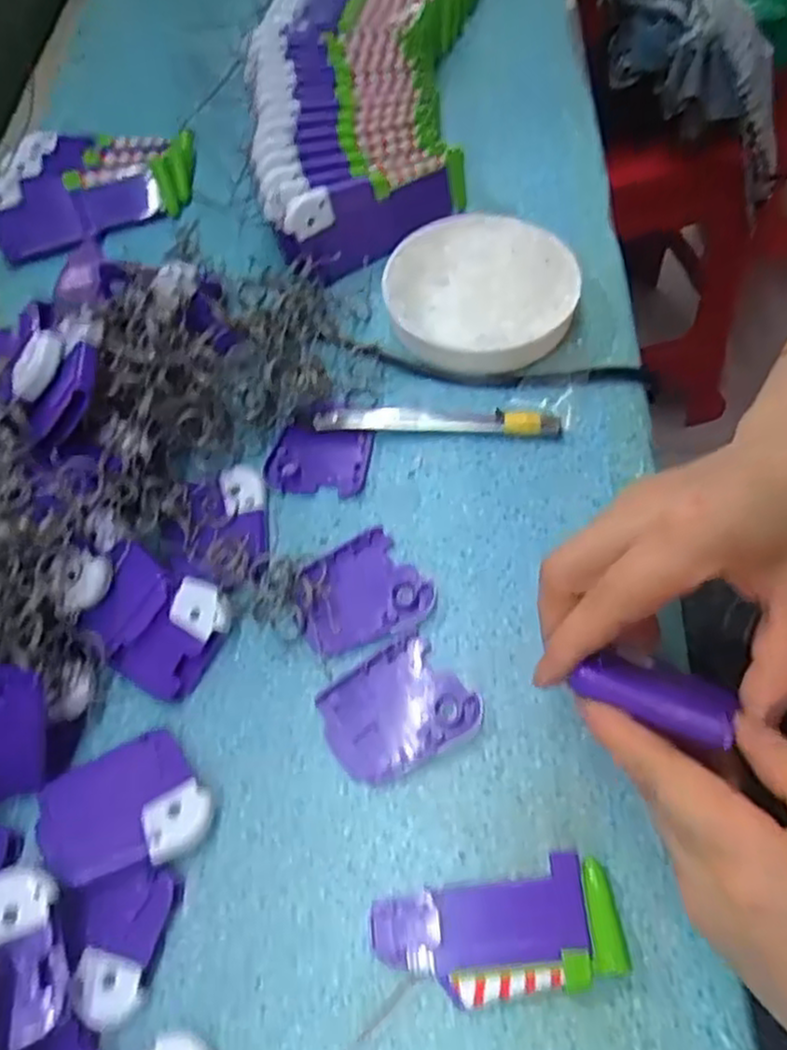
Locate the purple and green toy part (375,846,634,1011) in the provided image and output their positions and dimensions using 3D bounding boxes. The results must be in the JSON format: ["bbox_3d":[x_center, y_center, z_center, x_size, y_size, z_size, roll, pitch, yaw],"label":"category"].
[{"bbox_3d":[0.038,0.151,0.270,0.088,0.012,0.042,-14,60,-2],"label":"purple and green toy part"}]

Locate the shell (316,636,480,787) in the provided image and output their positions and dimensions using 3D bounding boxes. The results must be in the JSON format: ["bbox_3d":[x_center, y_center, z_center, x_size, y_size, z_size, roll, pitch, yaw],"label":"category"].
[{"bbox_3d":[0.001,0.080,0.318,0.061,0.004,0.051,-33,63,-13],"label":"shell"}]

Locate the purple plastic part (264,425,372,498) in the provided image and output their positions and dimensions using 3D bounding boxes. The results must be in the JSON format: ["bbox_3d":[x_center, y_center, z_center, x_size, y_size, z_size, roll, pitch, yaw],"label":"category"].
[{"bbox_3d":[-0.039,-0.034,0.383,0.050,0.009,0.039,8,62,10],"label":"purple plastic part"}]

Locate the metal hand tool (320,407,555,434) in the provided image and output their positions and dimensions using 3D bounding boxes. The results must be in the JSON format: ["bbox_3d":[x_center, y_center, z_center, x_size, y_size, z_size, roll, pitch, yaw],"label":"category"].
[{"bbox_3d":[0.023,-0.055,0.385,0.126,0.011,0.015,1,61,6],"label":"metal hand tool"}]

